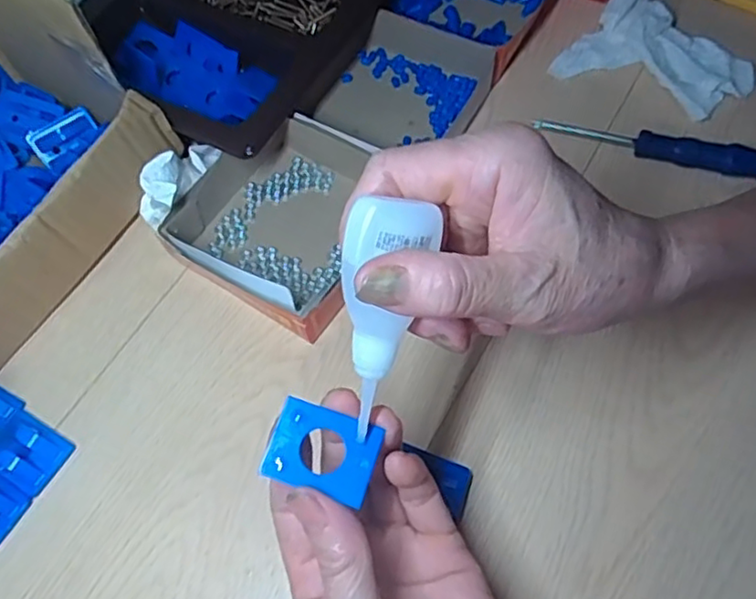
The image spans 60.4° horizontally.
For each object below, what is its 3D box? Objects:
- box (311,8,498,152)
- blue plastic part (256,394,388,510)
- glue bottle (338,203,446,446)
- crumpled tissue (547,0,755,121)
[{"bbox_3d":[0.018,-0.156,0.472,0.110,0.037,0.090,23,67,14],"label":"box"},{"bbox_3d":[-0.022,0.059,0.254,0.040,0.006,0.031,16,65,11],"label":"blue plastic part"},{"bbox_3d":[0.000,0.008,0.238,0.031,0.018,0.090,12,108,10],"label":"glue bottle"},{"bbox_3d":[0.210,-0.184,0.471,0.120,0.031,0.106,38,71,20],"label":"crumpled tissue"}]

